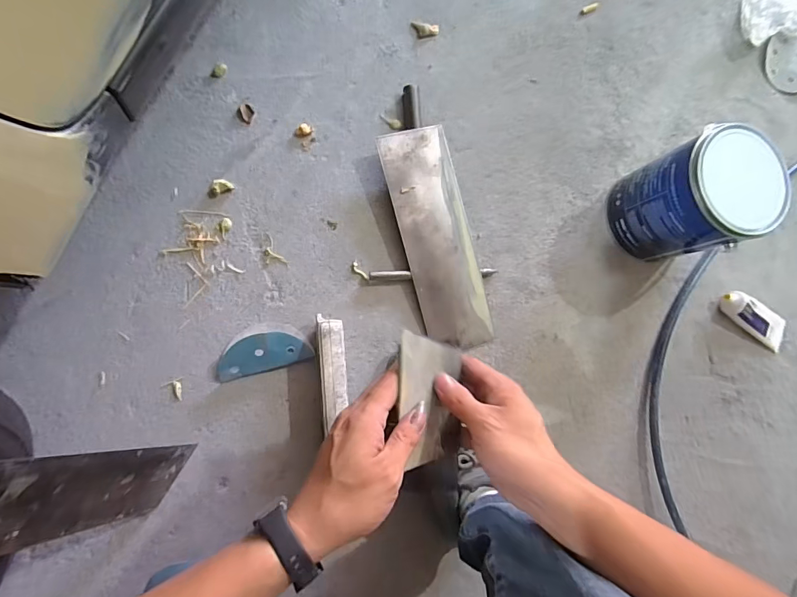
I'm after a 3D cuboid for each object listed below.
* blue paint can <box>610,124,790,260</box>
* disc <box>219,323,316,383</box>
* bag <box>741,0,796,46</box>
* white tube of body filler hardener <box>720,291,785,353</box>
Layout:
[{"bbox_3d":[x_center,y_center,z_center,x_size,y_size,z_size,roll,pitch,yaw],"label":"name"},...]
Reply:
[{"bbox_3d":[0.413,-0.139,0.594,0.137,0.161,0.141,1,85,-11],"label":"blue paint can"},{"bbox_3d":[-0.173,0.063,0.529,0.117,0.032,0.061,-14,88,-12],"label":"disc"},{"bbox_3d":[0.671,-0.506,0.726,0.162,0.041,0.095,-18,89,-12],"label":"bag"},{"bbox_3d":[0.582,0.033,0.683,0.154,0.029,0.055,27,82,-18],"label":"white tube of body filler hardener"}]

